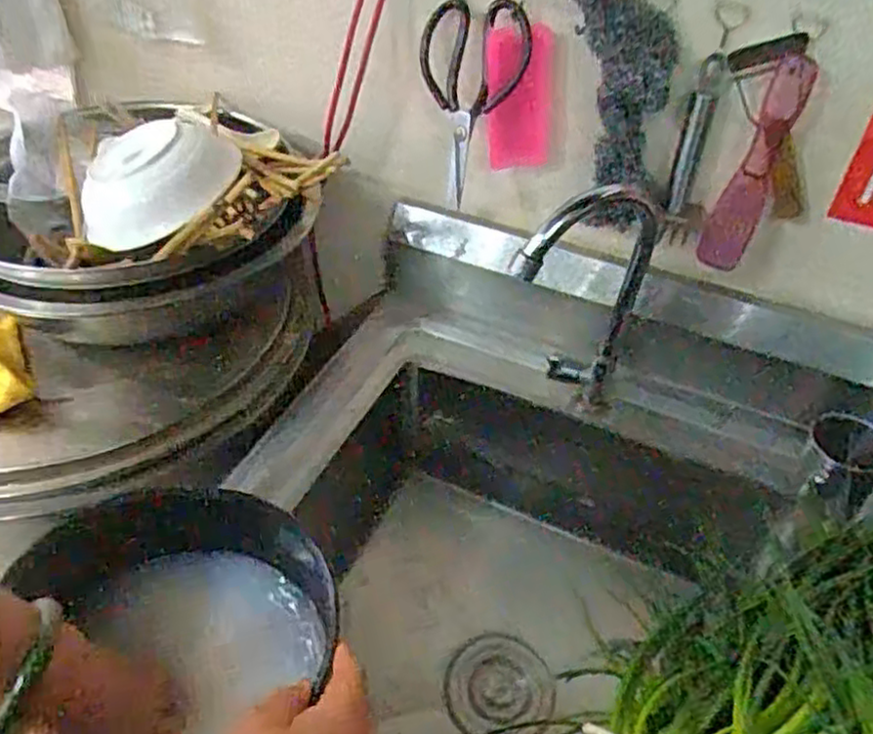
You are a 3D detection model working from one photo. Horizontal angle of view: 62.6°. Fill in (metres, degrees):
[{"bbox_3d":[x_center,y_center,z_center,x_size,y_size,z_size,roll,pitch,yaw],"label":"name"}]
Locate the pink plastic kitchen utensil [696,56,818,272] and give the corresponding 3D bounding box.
[{"bbox_3d":[0.286,-0.176,0.652,0.044,0.197,0.010,11,44,9],"label":"pink plastic kitchen utensil"}]

